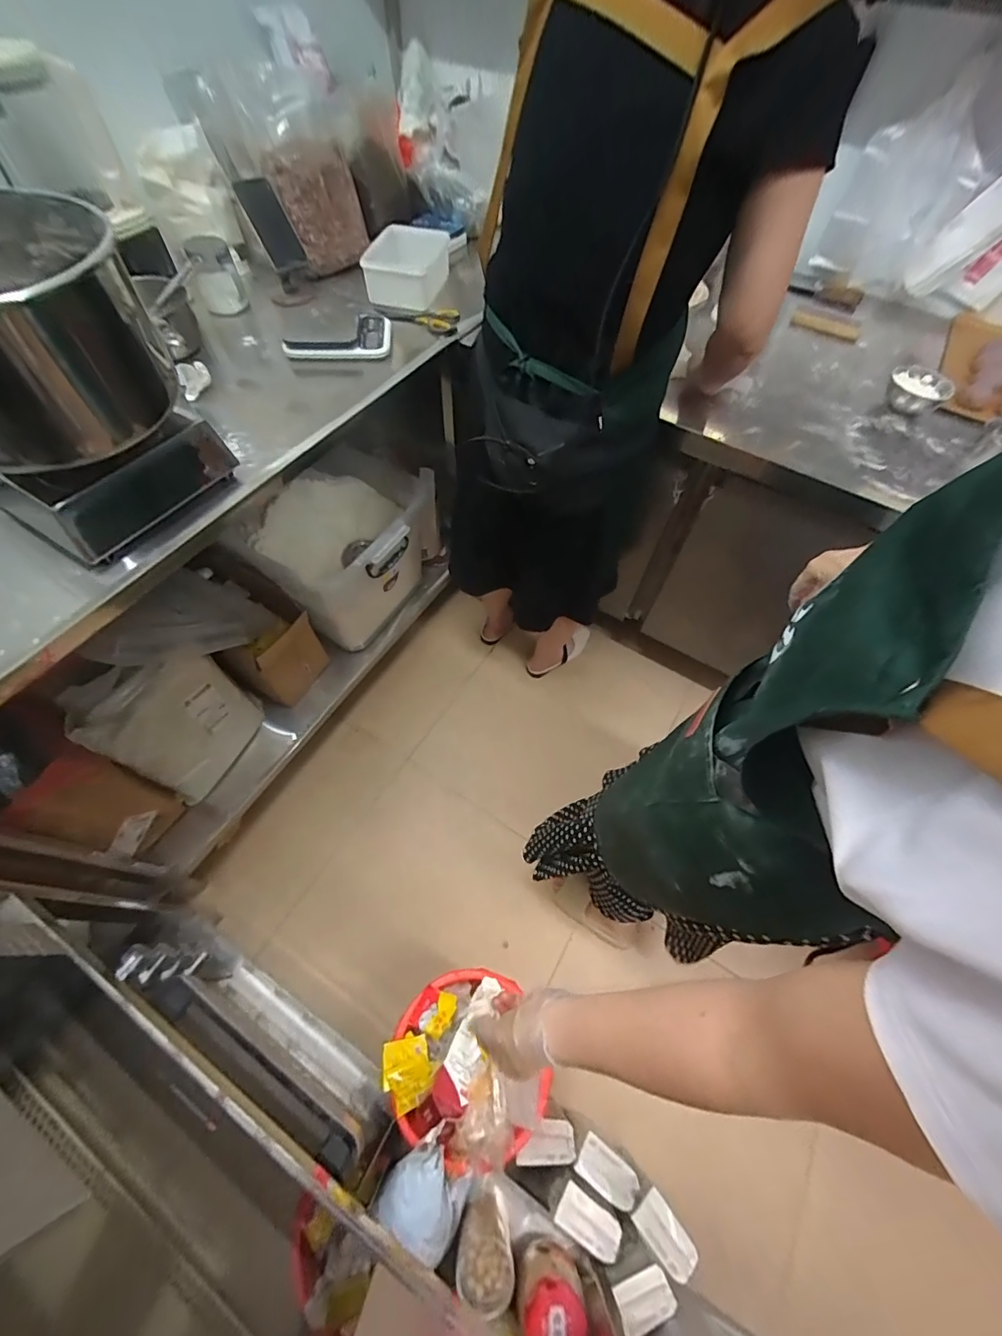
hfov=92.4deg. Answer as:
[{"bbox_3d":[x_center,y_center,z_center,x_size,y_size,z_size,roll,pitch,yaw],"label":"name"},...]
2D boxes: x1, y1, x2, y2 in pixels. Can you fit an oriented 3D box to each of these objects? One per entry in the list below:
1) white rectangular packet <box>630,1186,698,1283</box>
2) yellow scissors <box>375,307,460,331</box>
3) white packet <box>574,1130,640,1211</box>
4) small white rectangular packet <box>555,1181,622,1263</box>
[{"bbox_3d":[0.268,0.919,0.778,0.057,0.022,0.101,-34,67,-20],"label":"white rectangular packet"},{"bbox_3d":[-0.182,-0.765,1.042,0.179,0.021,0.083,12,60,4],"label":"yellow scissors"},{"bbox_3d":[0.181,0.863,0.823,0.105,0.022,0.057,33,64,15],"label":"white packet"},{"bbox_3d":[0.146,0.915,0.792,0.102,0.012,0.054,22,36,23],"label":"small white rectangular packet"}]

